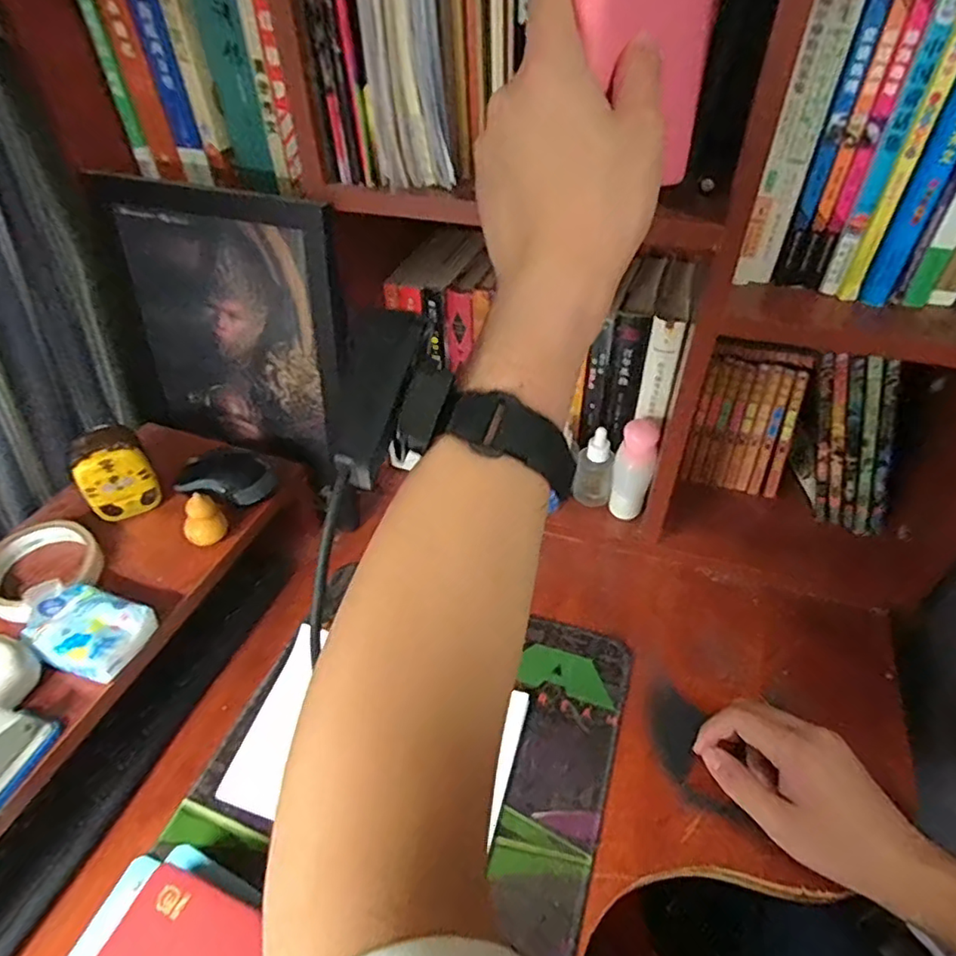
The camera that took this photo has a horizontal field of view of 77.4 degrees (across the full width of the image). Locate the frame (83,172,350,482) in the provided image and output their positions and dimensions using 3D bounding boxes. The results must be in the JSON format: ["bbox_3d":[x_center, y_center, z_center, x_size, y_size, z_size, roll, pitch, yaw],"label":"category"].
[{"bbox_3d":[-0.235,-0.135,0.556,0.253,0.257,0.028,17,37,13],"label":"frame"}]

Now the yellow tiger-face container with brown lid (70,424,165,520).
[{"bbox_3d":[-0.317,-0.005,0.523,0.055,0.069,0.049,-24,48,-22],"label":"yellow tiger-face container with brown lid"}]

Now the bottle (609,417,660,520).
[{"bbox_3d":[0.156,-0.006,0.603,0.035,0.106,0.037,15,46,16],"label":"bottle"}]

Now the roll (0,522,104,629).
[{"bbox_3d":[-0.353,0.071,0.481,0.083,0.017,0.084,0,44,0],"label":"roll"}]

